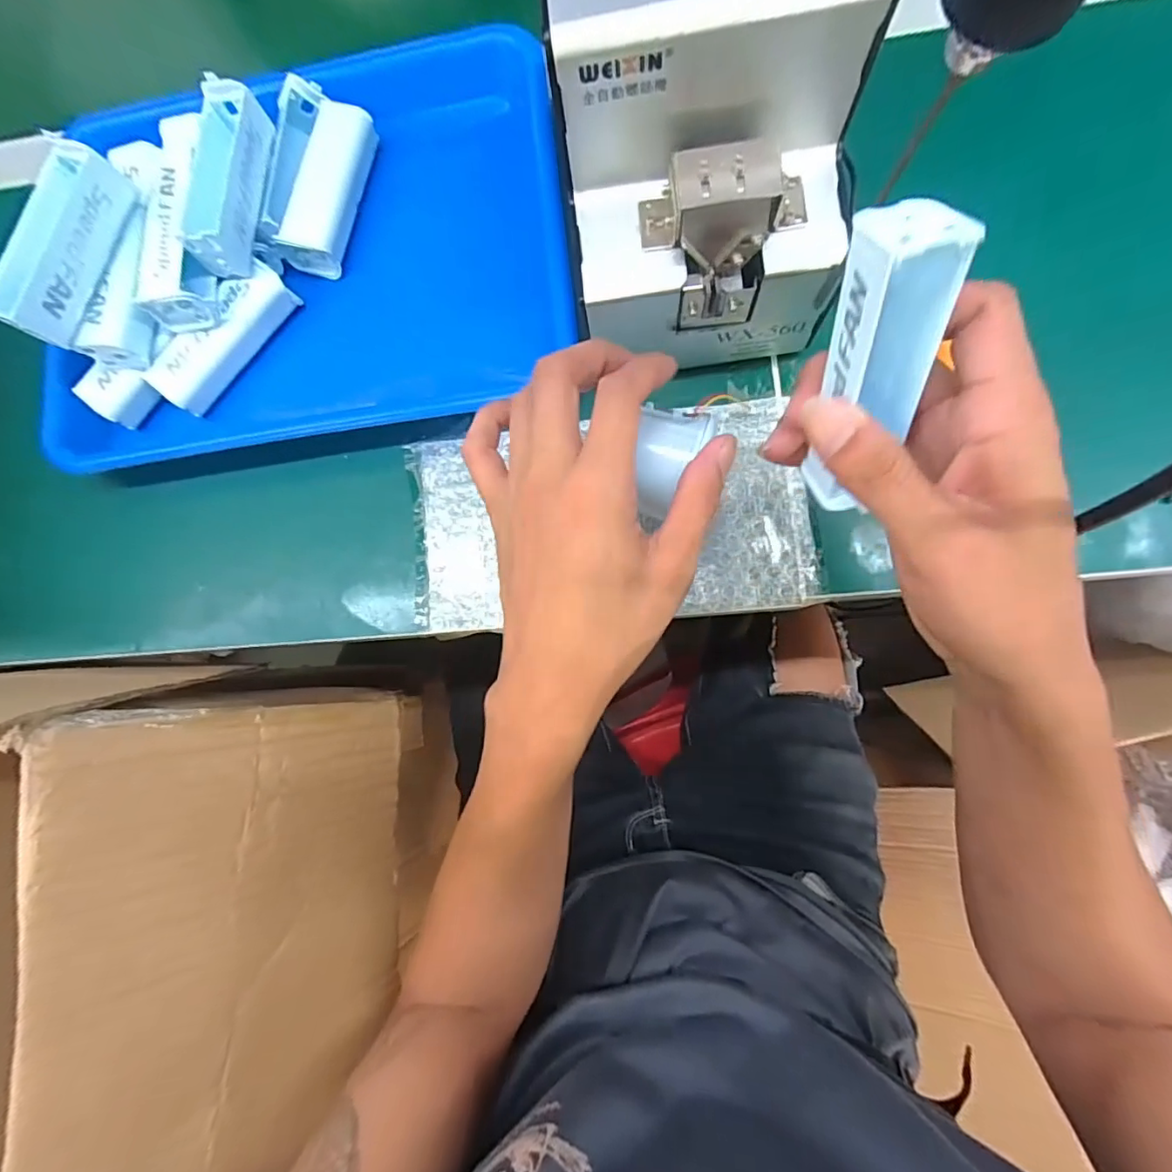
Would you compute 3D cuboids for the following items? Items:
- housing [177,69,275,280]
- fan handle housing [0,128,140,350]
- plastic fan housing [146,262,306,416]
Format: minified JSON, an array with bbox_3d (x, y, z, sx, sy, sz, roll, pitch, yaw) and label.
[{"bbox_3d":[-0.210,-0.240,0.317,0.028,0.031,0.103,4,83,6],"label":"housing"},{"bbox_3d":[-0.284,-0.184,0.293,0.024,0.034,0.100,22,85,8],"label":"fan handle housing"},{"bbox_3d":[-0.226,-0.155,0.337,0.030,0.021,0.099,40,88,9],"label":"plastic fan housing"}]

